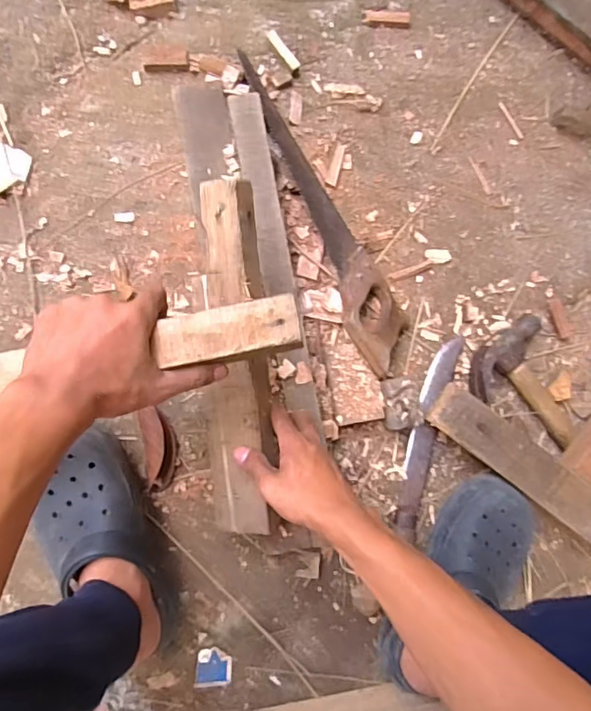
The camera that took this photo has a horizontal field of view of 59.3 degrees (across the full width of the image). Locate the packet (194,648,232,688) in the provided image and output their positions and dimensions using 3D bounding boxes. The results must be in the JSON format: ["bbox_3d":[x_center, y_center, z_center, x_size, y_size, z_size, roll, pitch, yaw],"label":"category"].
[{"bbox_3d":[-0.100,0.386,0.638,0.043,0.004,0.047,3,87,-6],"label":"packet"}]

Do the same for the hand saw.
[{"bbox_3d":[0.025,-0.174,0.644,0.091,0.031,0.415,-26,86,-38],"label":"hand saw"}]

